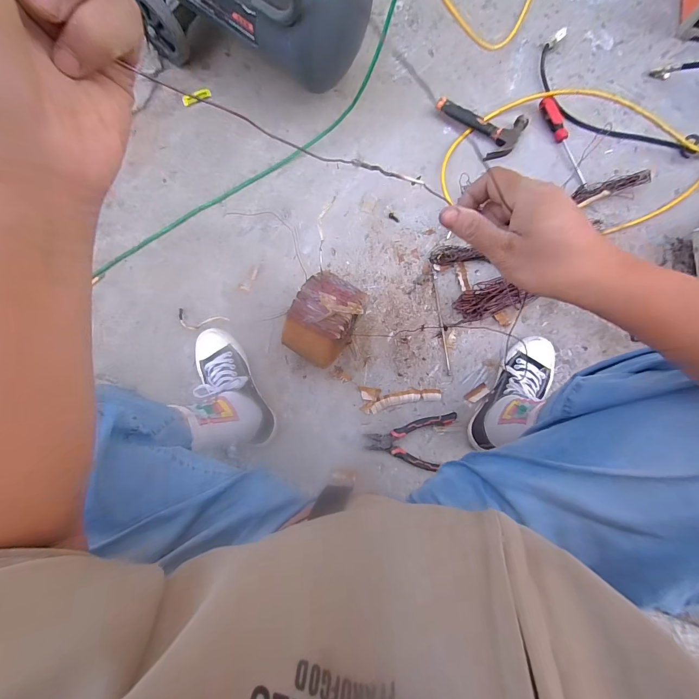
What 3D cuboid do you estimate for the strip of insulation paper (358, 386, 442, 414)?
[{"bbox_3d":[0.104,0.105,0.710,0.161,0.004,0.052,2,80,1],"label":"strip of insulation paper"}]

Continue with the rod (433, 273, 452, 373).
[{"bbox_3d":[0.197,-0.058,0.742,0.009,0.004,0.225,-6,80,-1],"label":"rod"}]

